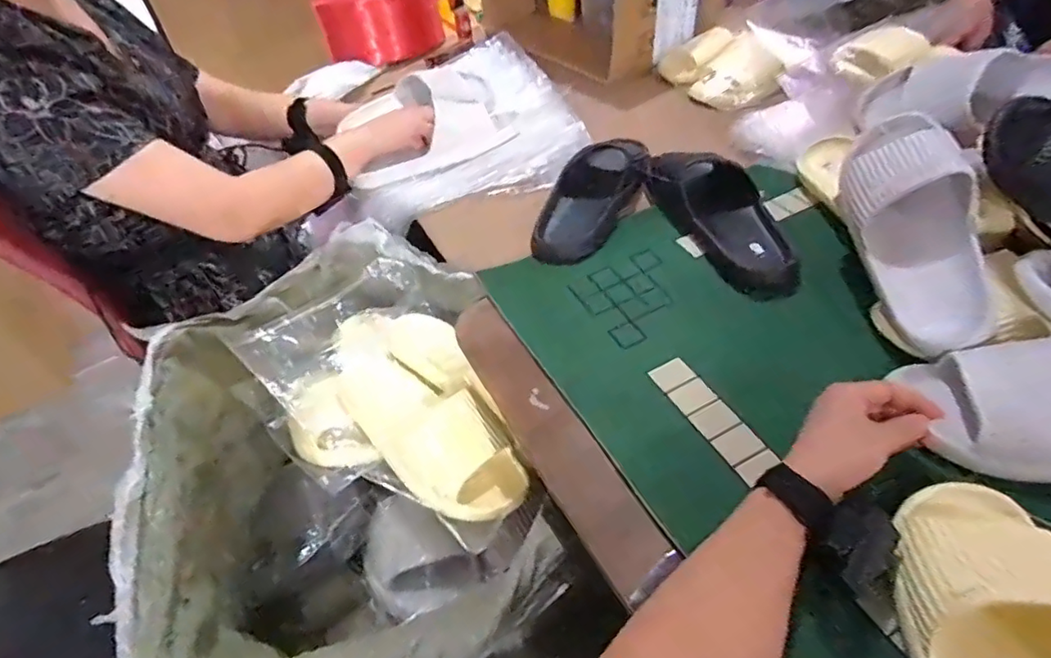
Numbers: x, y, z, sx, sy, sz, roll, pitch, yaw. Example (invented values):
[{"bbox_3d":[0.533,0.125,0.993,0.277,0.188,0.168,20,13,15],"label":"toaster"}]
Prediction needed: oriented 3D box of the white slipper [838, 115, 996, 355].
[{"bbox_3d":[0.399,-0.106,0.588,0.118,0.084,0.265,-3,70,4],"label":"white slipper"}]

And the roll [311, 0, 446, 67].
[{"bbox_3d":[-0.311,-0.687,1.279,0.249,0.135,0.204,-9,44,-1],"label":"roll"}]

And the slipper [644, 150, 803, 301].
[{"bbox_3d":[0.239,-0.143,0.718,0.100,0.059,0.267,-21,46,-13],"label":"slipper"}]

